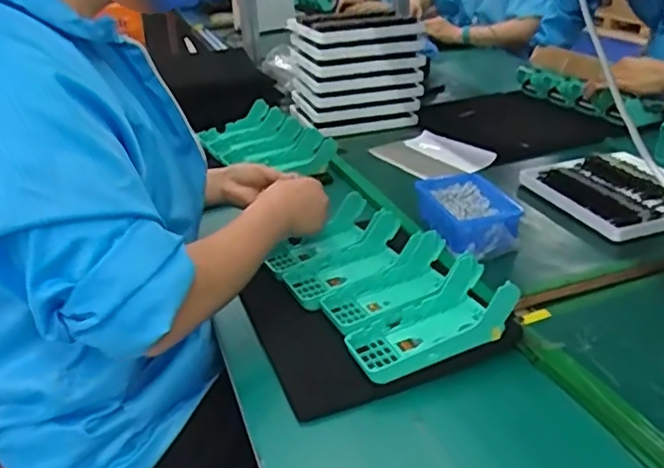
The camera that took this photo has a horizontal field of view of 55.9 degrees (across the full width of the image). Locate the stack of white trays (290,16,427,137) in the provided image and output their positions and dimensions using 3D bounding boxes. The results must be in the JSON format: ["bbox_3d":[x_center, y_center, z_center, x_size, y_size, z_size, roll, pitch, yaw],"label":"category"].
[{"bbox_3d":[0.044,-0.339,1.280,0.227,0.195,0.204,-11,29,-15],"label":"stack of white trays"}]

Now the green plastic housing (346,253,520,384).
[{"bbox_3d":[0.101,0.086,0.643,0.158,0.066,0.085,-13,29,-19],"label":"green plastic housing"}]

